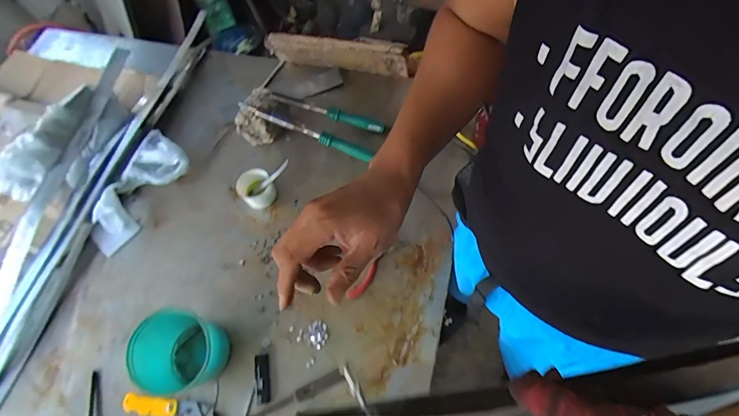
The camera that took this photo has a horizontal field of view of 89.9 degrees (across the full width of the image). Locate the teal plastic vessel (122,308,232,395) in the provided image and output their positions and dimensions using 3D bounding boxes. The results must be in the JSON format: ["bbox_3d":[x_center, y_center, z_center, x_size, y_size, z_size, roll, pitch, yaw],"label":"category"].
[{"bbox_3d":[-0.313,0.239,0.612,0.121,0.096,0.125,-1,66,3],"label":"teal plastic vessel"}]

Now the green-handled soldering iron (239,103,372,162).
[{"bbox_3d":[-0.134,-0.161,0.780,0.297,0.024,0.026,21,68,-5],"label":"green-handled soldering iron"}]

